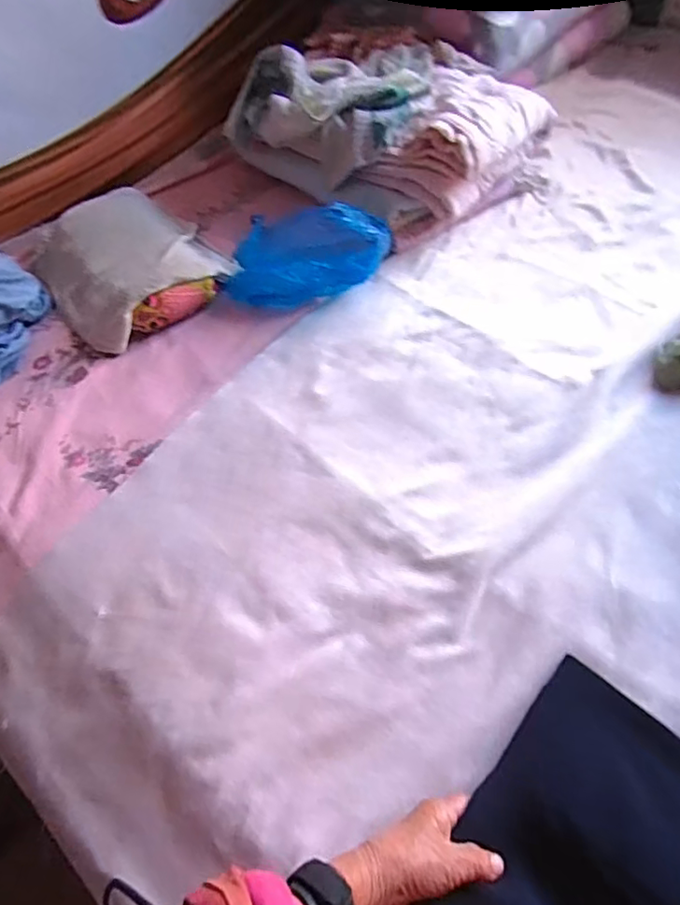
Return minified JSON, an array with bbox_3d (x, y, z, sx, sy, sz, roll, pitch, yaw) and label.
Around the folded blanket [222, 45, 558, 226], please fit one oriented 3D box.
[{"bbox_3d":[0.085,-0.614,1.001,0.493,0.170,0.384,35,66,24],"label":"folded blanket"}]

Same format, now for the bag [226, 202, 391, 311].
[{"bbox_3d":[-0.052,-0.321,0.853,0.261,0.096,0.171,0,56,3],"label":"bag"}]

